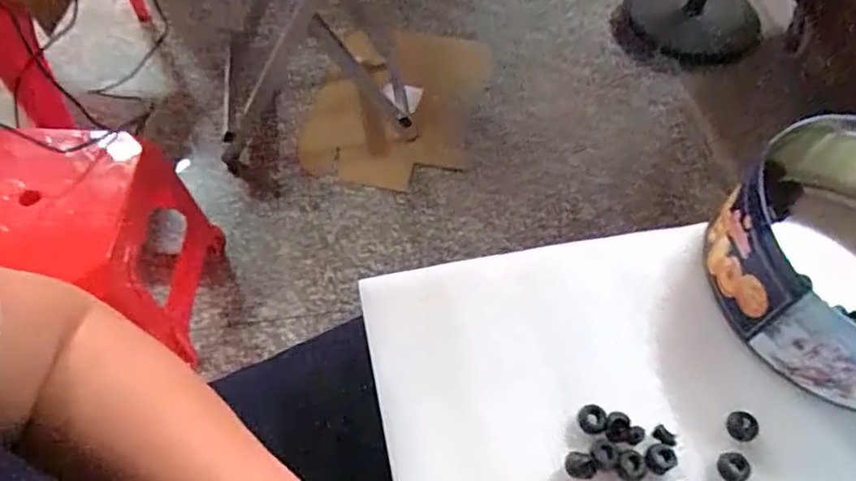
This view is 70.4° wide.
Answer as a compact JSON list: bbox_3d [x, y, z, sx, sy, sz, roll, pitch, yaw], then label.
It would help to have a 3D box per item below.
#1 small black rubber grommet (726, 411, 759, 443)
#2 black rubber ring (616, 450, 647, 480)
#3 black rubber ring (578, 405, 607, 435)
[{"bbox_3d":[0.194,0.115,0.375,0.016,0.008,0.018,-31,62,-21],"label":"small black rubber grommet"},{"bbox_3d":[0.121,0.134,0.360,0.017,0.005,0.018,1,56,-2],"label":"black rubber ring"},{"bbox_3d":[0.102,0.110,0.375,0.016,0.006,0.018,-2,56,-4],"label":"black rubber ring"}]

